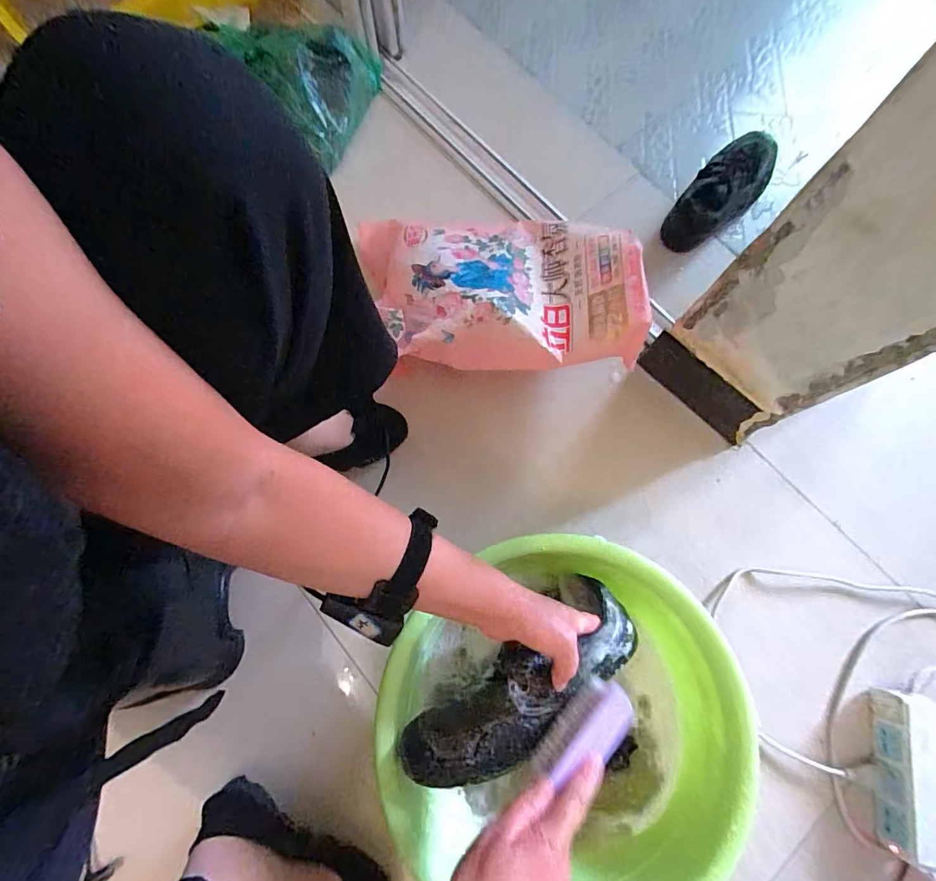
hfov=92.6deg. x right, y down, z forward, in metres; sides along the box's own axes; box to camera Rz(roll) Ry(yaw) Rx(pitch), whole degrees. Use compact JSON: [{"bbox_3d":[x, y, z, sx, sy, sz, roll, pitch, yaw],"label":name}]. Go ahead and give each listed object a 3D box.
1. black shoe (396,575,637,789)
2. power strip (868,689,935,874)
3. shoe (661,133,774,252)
[{"bbox_3d":[0.058,0.235,0.435,0.257,0.096,0.088,-30,77,-20],"label":"black shoe"},{"bbox_3d":[0.509,0.385,0.517,0.059,0.044,0.172,10,76,2],"label":"power strip"},{"bbox_3d":[0.410,-0.400,0.711,0.091,0.073,0.241,40,79,9],"label":"shoe"}]

